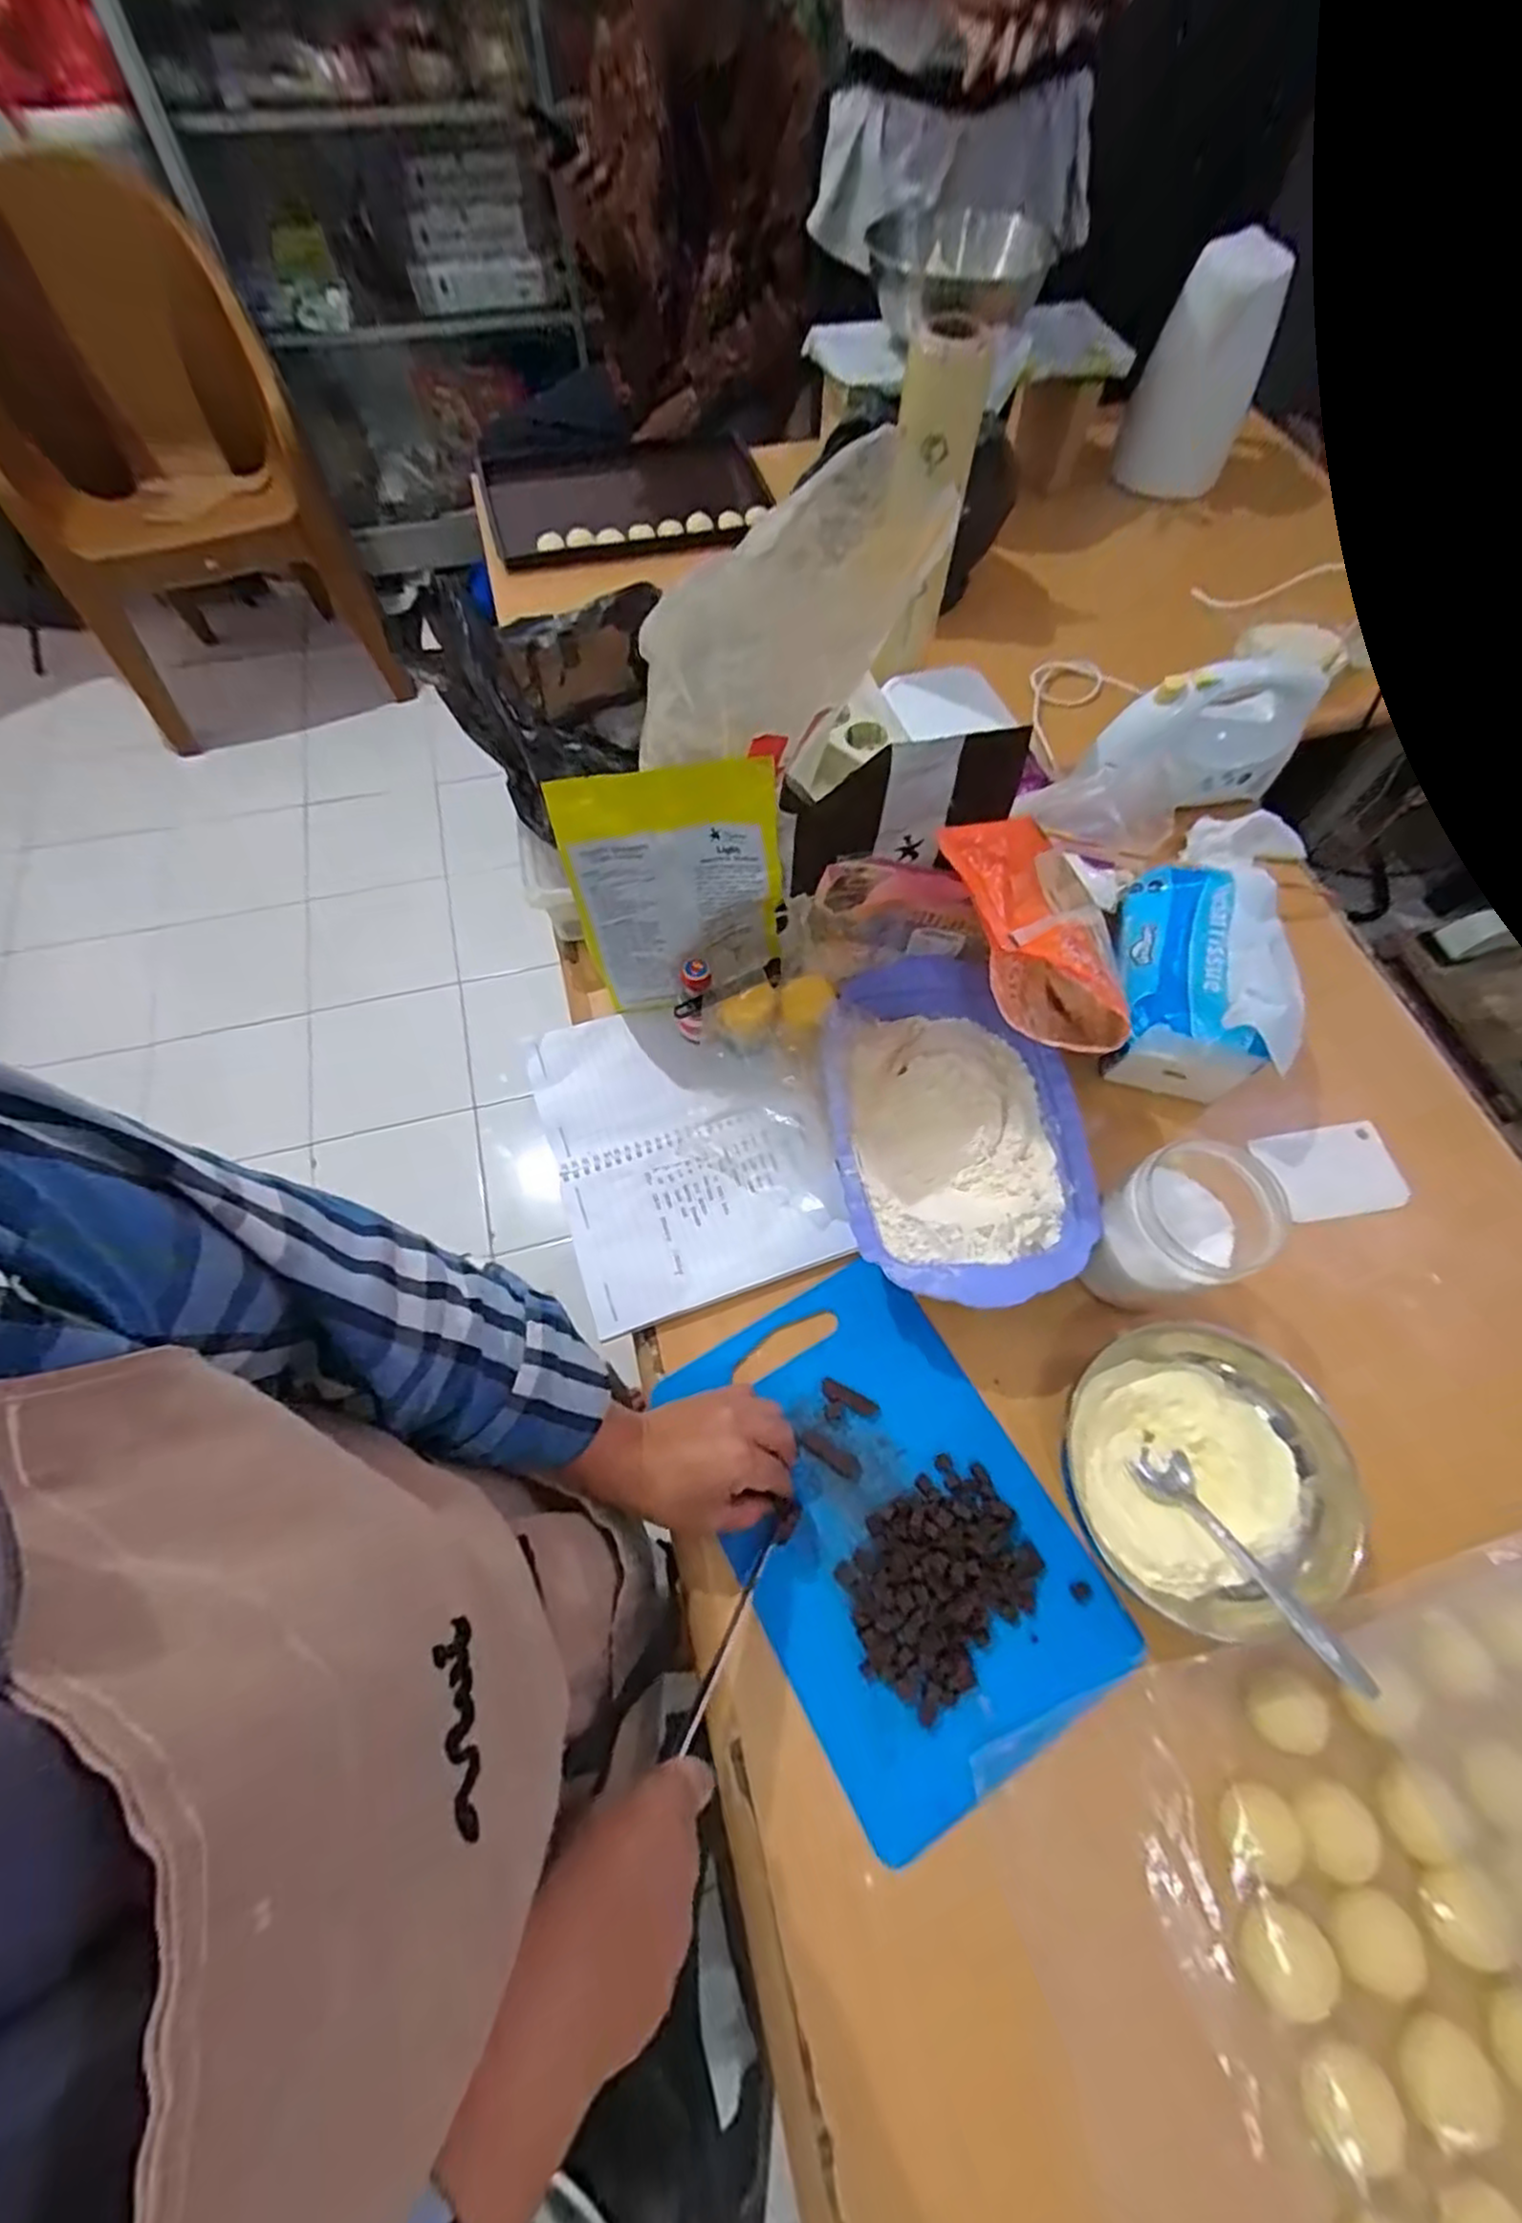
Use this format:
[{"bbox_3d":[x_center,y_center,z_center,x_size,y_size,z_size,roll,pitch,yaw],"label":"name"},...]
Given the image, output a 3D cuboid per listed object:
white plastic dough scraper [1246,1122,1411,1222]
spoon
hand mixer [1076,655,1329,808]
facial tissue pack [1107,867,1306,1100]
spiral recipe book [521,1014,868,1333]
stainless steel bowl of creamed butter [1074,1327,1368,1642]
[{"bbox_3d":[0.462,0.048,0.593,0.108,0.005,0.075,-9,60,-7],"label":"white plastic dough scraper"},{"bbox_3d":[0.291,0.270,0.442,0.036,0.024,0.146,-28,40,-12],"label":"spoon"},{"bbox_3d":[0.426,-0.357,0.716,0.205,0.126,0.065,-9,64,-3],"label":"hand mixer"},{"bbox_3d":[0.365,-0.118,0.611,0.123,0.087,0.192,13,65,5],"label":"facial tissue pack"},{"bbox_3d":[-0.064,0.026,0.591,0.198,0.027,0.255,-19,65,-8],"label":"spiral recipe book"},{"bbox_3d":[0.275,0.227,0.462,0.151,0.069,0.156,0,64,-1],"label":"stainless steel bowl of creamed butter"}]

